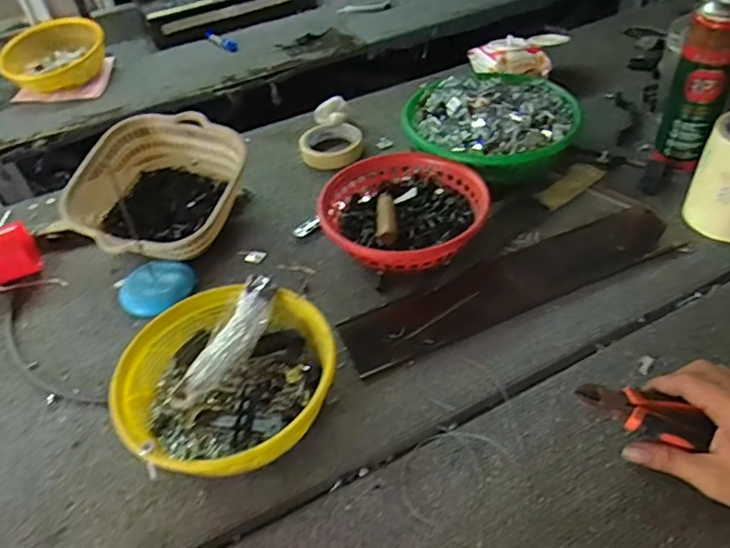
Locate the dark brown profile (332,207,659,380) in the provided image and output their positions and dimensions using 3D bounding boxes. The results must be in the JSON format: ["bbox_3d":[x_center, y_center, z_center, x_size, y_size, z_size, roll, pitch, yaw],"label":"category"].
[{"bbox_3d":[0.163,0.007,0.613,0.389,0.014,0.078,-21,46,-14],"label":"dark brown profile"}]

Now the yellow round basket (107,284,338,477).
[{"bbox_3d":[-0.125,0.099,0.519,0.187,0.069,0.186,-3,44,3],"label":"yellow round basket"}]

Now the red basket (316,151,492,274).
[{"bbox_3d":[0.047,-0.067,0.665,0.185,0.073,0.188,6,46,13],"label":"red basket"}]

